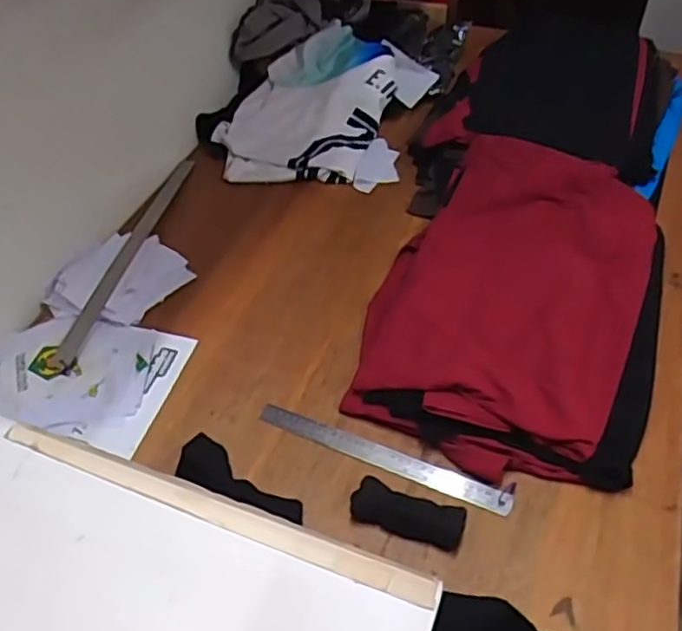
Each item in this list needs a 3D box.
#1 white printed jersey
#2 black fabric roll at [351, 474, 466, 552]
[{"bbox_3d":[-0.033,-0.395,1.256,0.349,0.105,0.363,9,47,11],"label":"white printed jersey"},{"bbox_3d":[0.075,0.221,0.758,0.124,0.027,0.049,15,48,16],"label":"black fabric roll"}]

